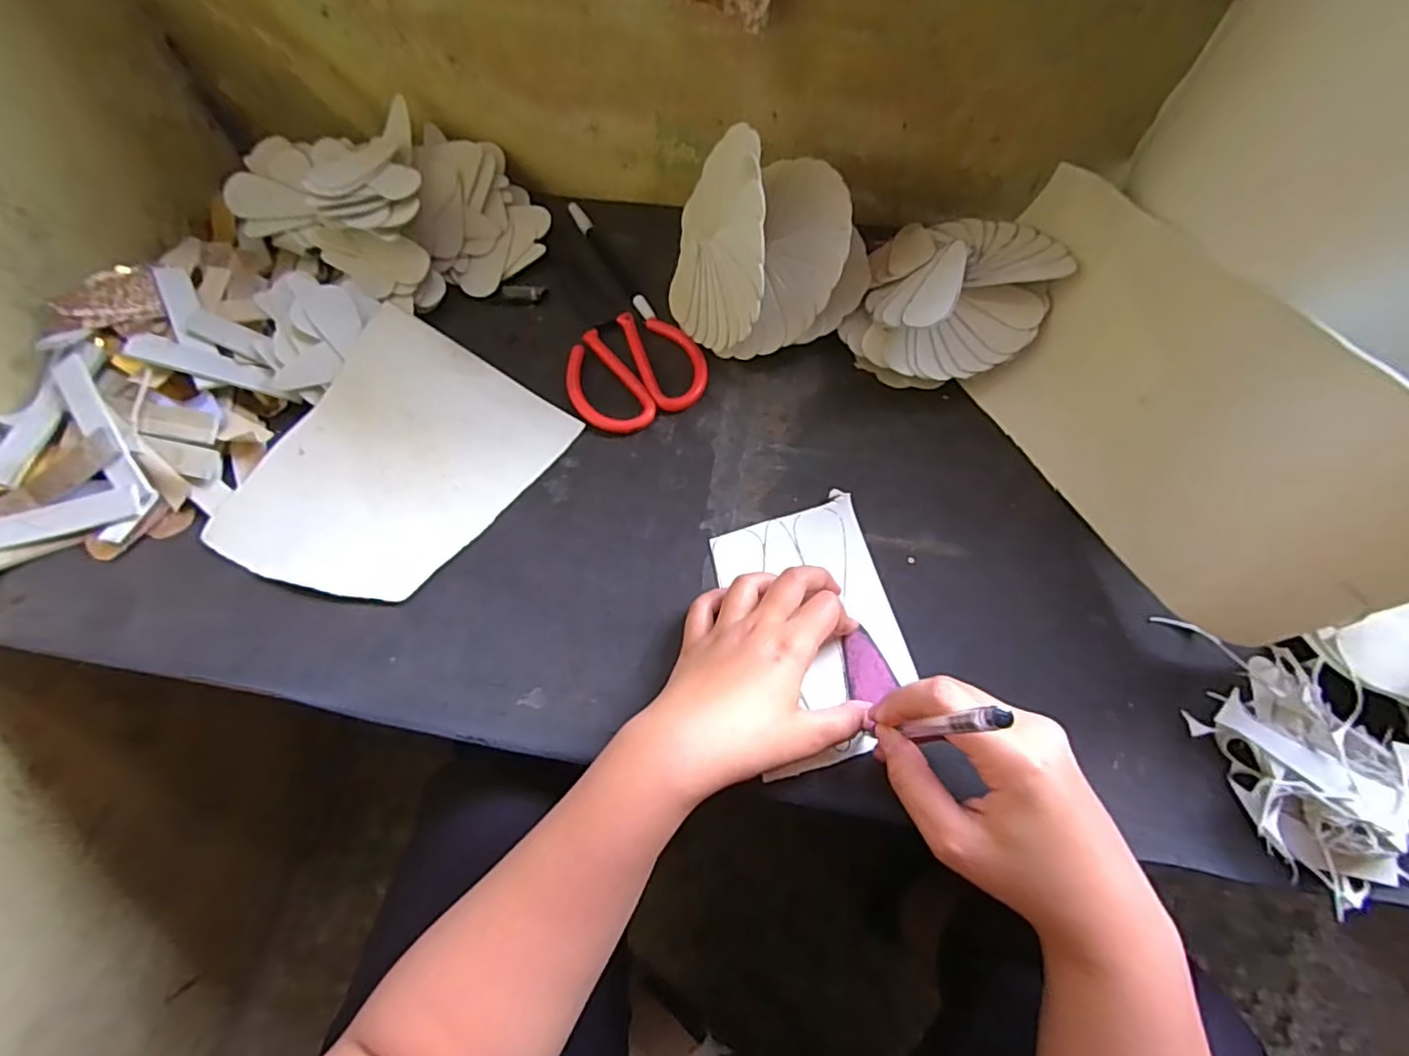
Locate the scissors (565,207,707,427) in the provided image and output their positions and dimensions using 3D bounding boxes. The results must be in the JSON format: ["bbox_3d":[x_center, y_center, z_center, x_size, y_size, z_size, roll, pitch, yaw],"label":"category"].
[{"bbox_3d":[-0.080,-0.169,0.473,0.099,0.005,0.217,-24,68,-11],"label":"scissors"}]

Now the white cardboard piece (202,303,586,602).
[{"bbox_3d":[-0.212,-0.042,0.406,0.166,0.019,0.193,30,69,12],"label":"white cardboard piece"}]

